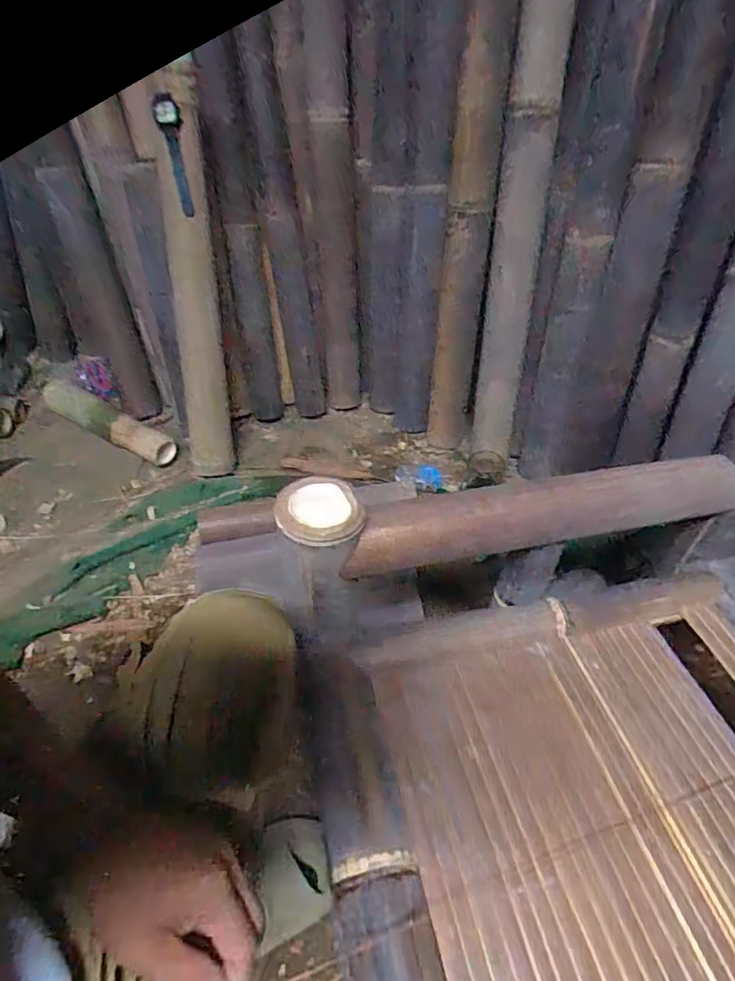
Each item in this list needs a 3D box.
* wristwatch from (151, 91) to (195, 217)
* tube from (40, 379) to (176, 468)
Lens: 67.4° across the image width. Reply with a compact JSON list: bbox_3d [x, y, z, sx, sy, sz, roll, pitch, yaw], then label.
[{"bbox_3d":[-0.285,-0.499,0.833,0.059,0.163,0.014,24,53,24],"label":"wristwatch"},{"bbox_3d":[-0.542,-0.143,1.140,0.353,0.053,0.062,23,49,18],"label":"tube"}]

